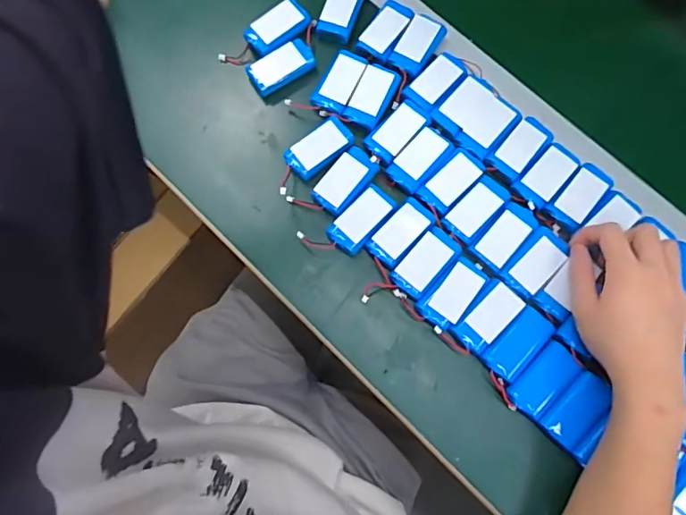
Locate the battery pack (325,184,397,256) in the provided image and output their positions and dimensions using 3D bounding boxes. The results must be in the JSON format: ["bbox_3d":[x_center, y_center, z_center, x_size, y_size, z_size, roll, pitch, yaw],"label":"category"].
[{"bbox_3d":[0.018,-0.037,0.486,0.036,0.009,0.069,41,86,9],"label":"battery pack"}]

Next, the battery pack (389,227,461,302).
[{"bbox_3d":[0.080,0.006,0.479,0.039,0.015,0.069,40,78,10],"label":"battery pack"}]

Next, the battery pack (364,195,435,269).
[{"bbox_3d":[0.056,-0.024,0.485,0.035,0.014,0.070,42,78,10],"label":"battery pack"}]

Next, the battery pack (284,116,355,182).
[{"bbox_3d":[-0.023,-0.108,0.508,0.067,0.022,0.039,-41,79,-11],"label":"battery pack"}]

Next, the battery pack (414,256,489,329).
[{"bbox_3d":[0.104,0.034,0.471,0.039,0.012,0.069,41,78,10],"label":"battery pack"}]

